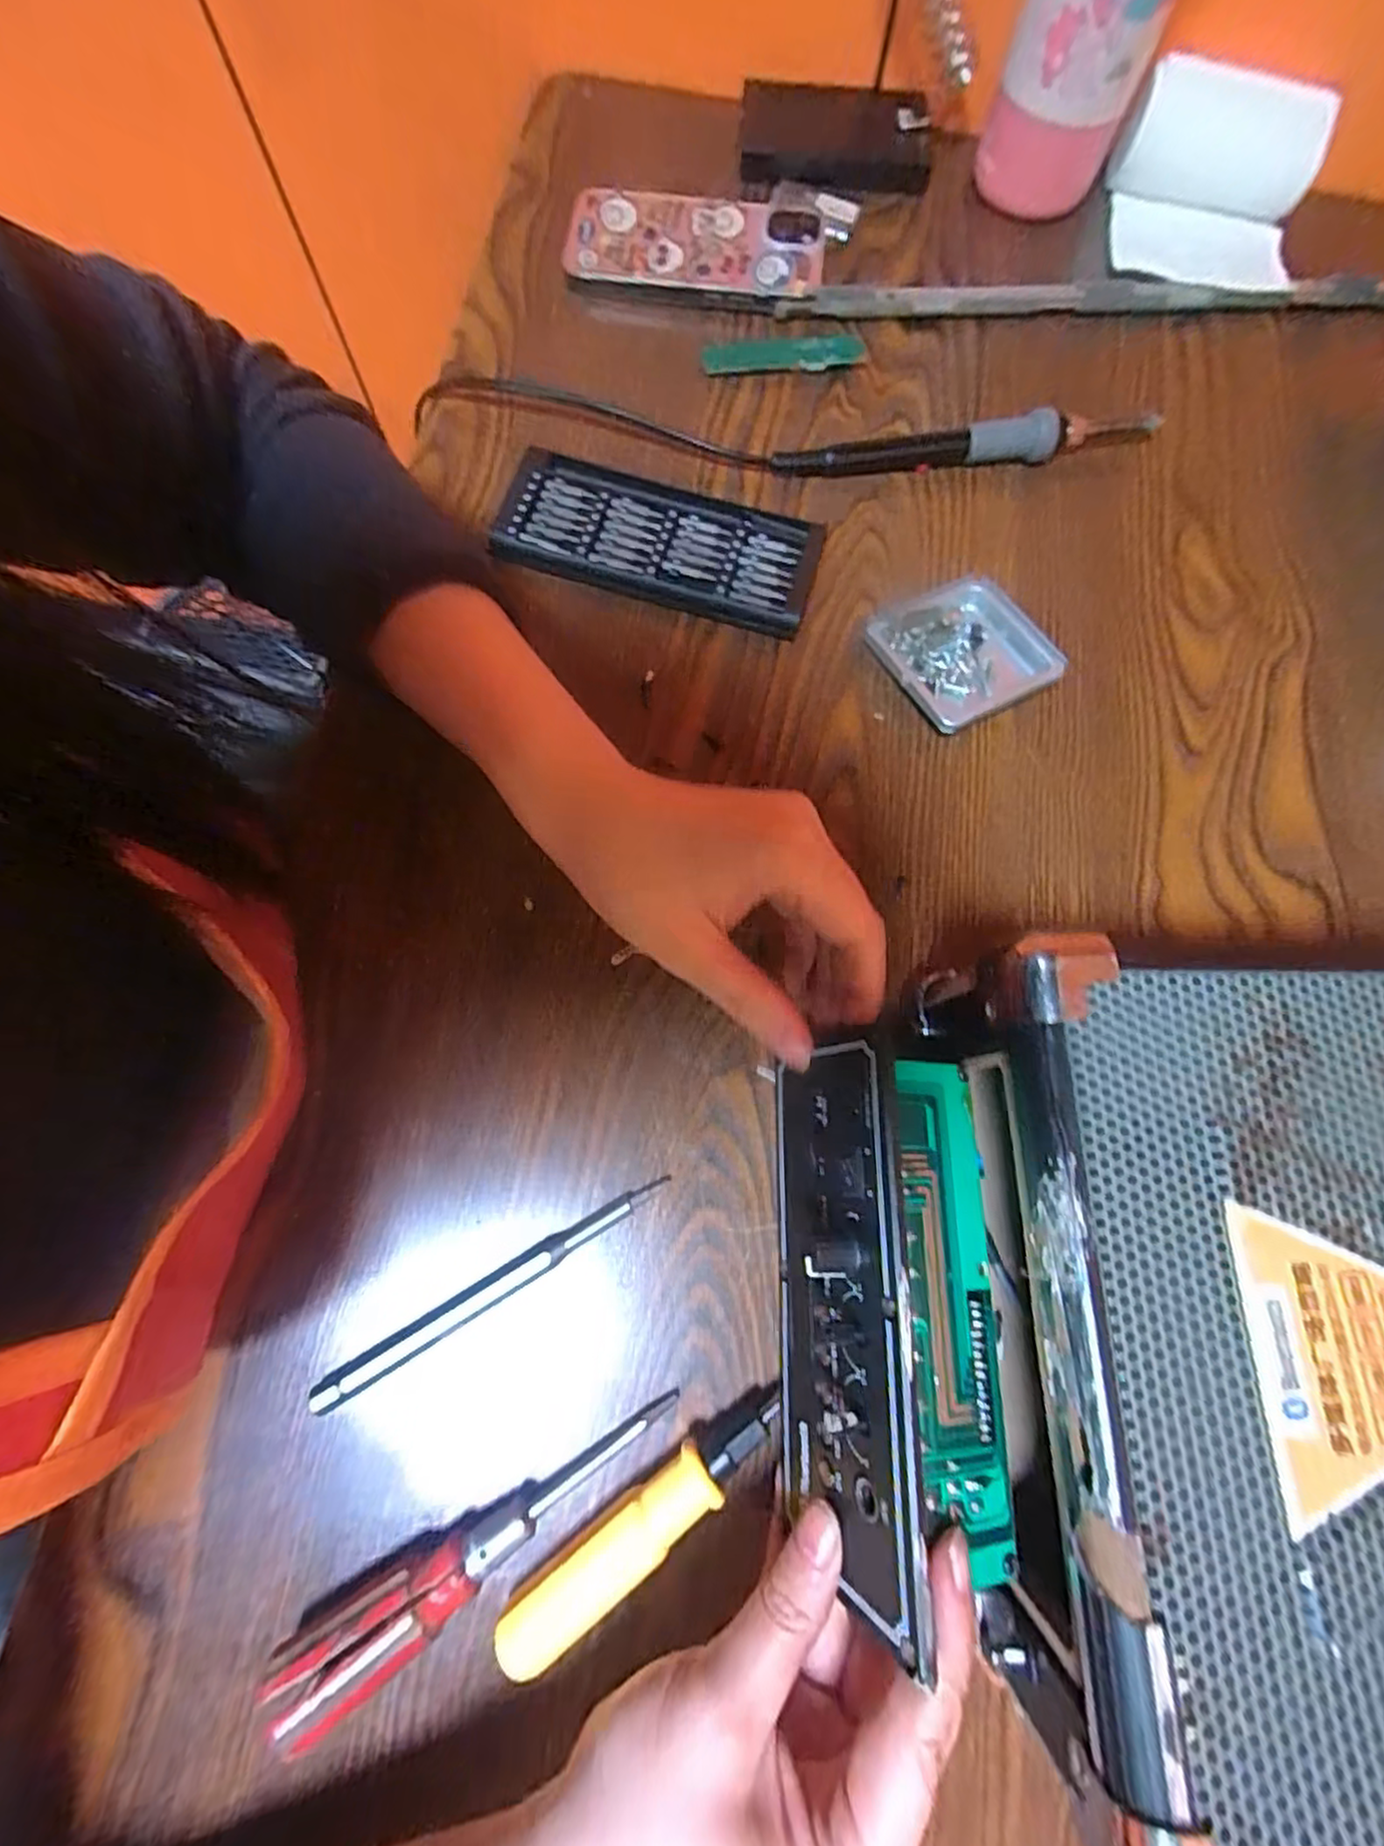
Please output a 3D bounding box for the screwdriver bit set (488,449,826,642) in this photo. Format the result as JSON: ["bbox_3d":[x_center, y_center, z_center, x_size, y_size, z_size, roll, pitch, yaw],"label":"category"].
[{"bbox_3d":[-0.015,-0.186,0.324,0.150,0.021,0.060,16,76,4],"label":"screwdriver bit set"}]

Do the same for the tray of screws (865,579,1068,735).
[{"bbox_3d":[0.125,-0.125,0.311,0.067,0.015,0.068,-28,77,-7],"label":"tray of screws"}]

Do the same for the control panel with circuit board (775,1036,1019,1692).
[{"bbox_3d":[0.059,0.110,0.198,0.060,0.049,0.137,0,75,0],"label":"control panel with circuit board"}]

